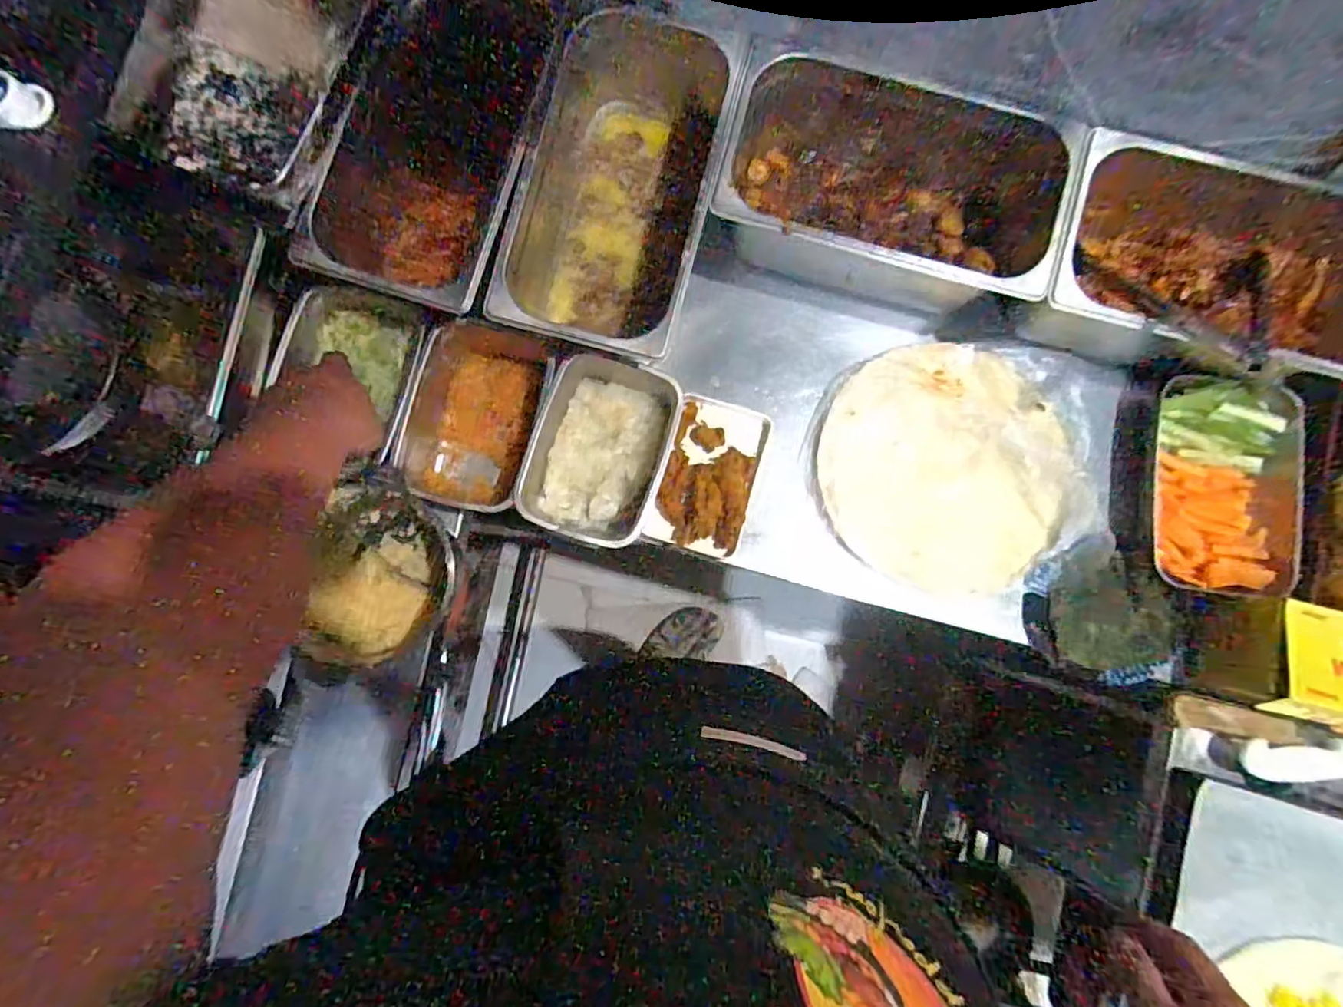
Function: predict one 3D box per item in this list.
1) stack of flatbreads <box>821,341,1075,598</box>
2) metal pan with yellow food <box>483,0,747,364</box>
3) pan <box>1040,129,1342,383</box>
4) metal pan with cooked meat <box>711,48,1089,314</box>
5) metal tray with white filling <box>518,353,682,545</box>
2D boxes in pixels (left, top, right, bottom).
[{"bbox_3d":[0.298,-0.044,0.666,0.261,0.026,0.259,14,85,-1],"label":"stack of flatbreads"},{"bbox_3d":[-0.047,-0.328,0.623,0.180,0.118,0.367,14,85,-1],"label":"metal pan with yellow food"},{"bbox_3d":[0.517,-0.235,0.621,0.309,0.150,0.185,15,85,-1],"label":"pan"},{"bbox_3d":[0.212,-0.316,0.621,0.324,0.135,0.191,18,85,-1],"label":"metal pan with cooked meat"},{"bbox_3d":[-0.072,-0.058,0.636,0.135,0.058,0.190,17,85,-1],"label":"metal tray with white filling"}]

